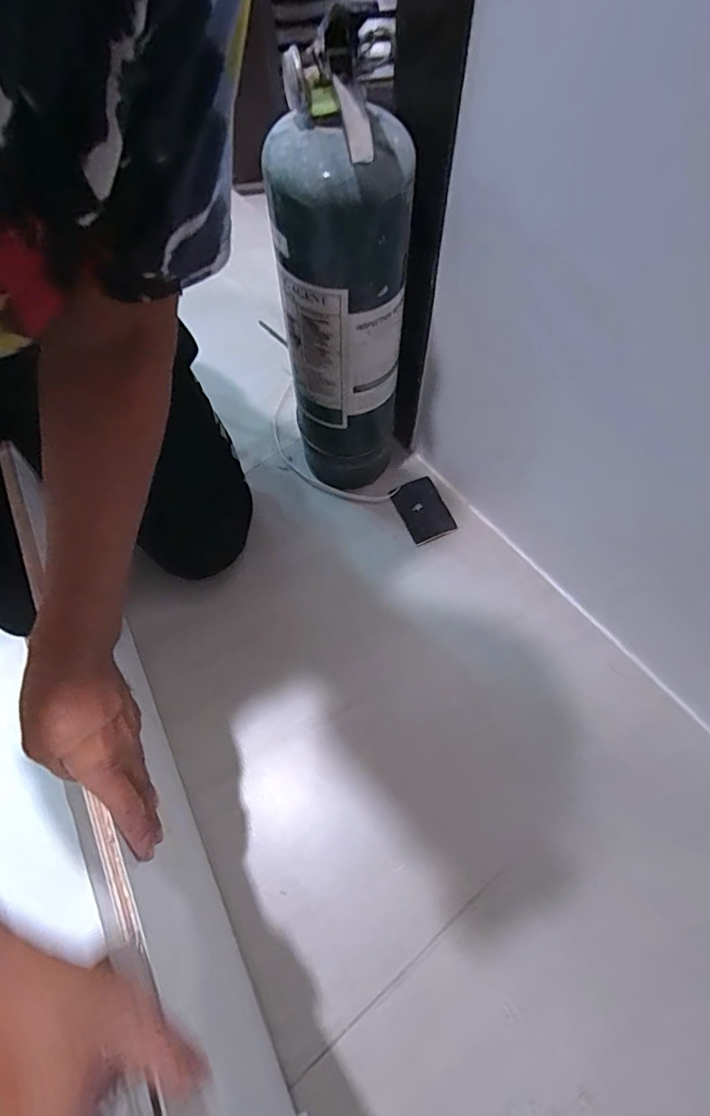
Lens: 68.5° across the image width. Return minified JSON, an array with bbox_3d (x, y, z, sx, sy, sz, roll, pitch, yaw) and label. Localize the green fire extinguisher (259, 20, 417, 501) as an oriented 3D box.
[{"bbox_3d":[-0.011,-0.253,0.580,0.143,0.474,0.128,27,67,14],"label":"green fire extinguisher"}]

